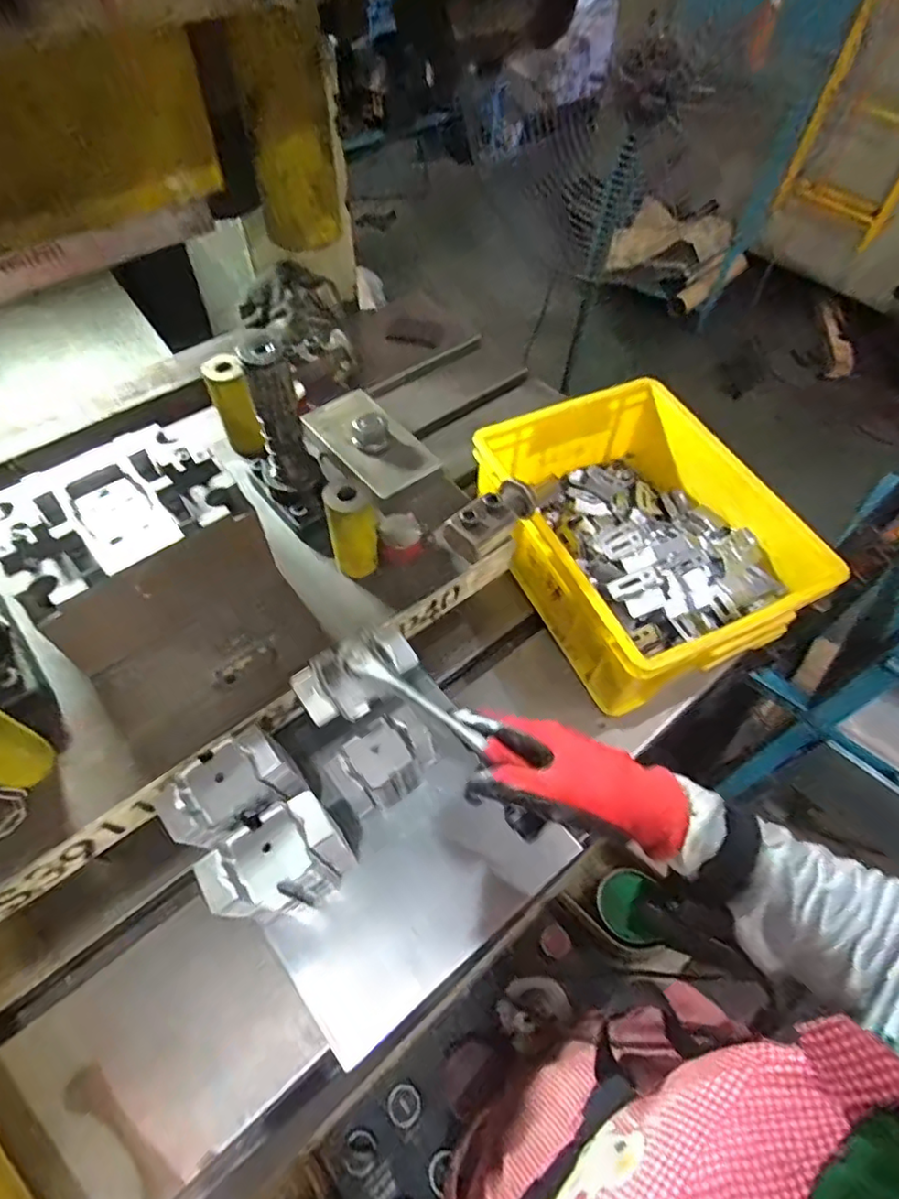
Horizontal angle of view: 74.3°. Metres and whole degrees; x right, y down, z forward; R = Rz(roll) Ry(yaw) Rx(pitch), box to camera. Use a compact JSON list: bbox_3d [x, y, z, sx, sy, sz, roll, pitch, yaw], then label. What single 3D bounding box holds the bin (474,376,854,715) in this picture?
[{"bbox_3d":[0.208,-0.073,0.677,0.276,0.119,0.344,-19,59,-13],"label":"bin"}]

